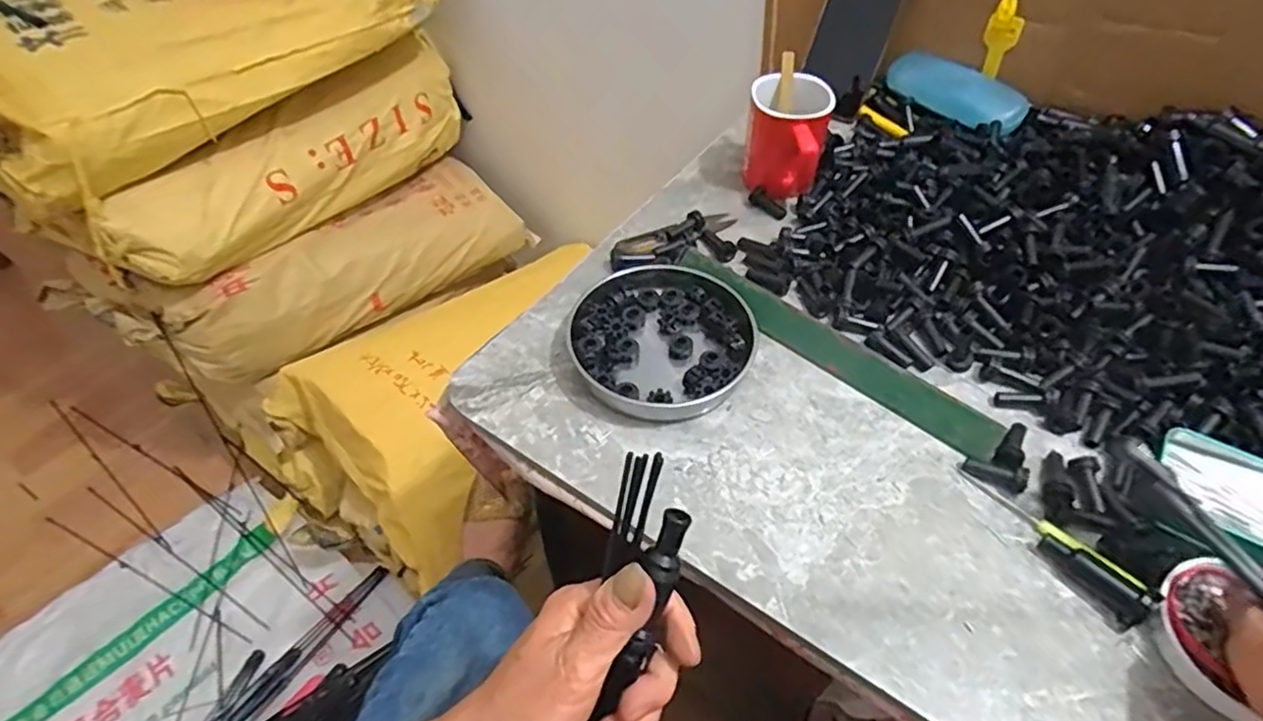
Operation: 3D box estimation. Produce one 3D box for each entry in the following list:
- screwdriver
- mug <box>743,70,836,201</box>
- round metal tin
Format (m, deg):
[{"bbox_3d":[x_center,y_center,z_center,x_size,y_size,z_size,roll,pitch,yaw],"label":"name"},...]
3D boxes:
[{"bbox_3d":[0.255,0.107,0.409,0.025,0.021,0.120,-31,57,-23],"label":"screwdriver"},{"bbox_3d":[0.140,-0.199,0.614,0.072,0.083,0.107,10,51,8],"label":"mug"},{"bbox_3d":[0.023,-0.017,0.511,0.141,0.025,0.137,0,50,0],"label":"round metal tin"}]

